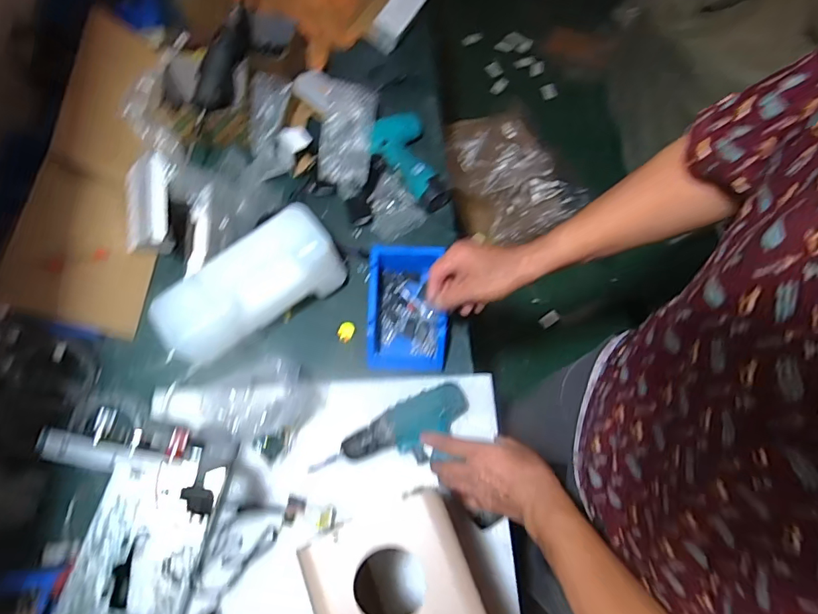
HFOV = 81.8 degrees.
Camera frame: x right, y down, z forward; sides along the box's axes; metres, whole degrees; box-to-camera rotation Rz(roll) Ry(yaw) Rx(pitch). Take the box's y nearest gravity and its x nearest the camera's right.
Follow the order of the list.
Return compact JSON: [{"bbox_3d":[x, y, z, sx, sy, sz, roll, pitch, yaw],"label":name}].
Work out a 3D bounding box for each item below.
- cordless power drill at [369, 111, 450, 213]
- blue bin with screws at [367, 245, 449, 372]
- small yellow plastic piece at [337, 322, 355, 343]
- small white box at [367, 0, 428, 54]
[{"bbox_3d":[-0.005,-0.257,0.858,0.110,0.061,0.196,-19,71,-9],"label":"cordless power drill"},{"bbox_3d":[-0.004,0.002,0.734,0.110,0.077,0.186,0,69,-2],"label":"blue bin with screws"},{"bbox_3d":[-0.099,0.039,0.741,0.023,0.015,0.031,27,71,8],"label":"small yellow plastic piece"},{"bbox_3d":[-0.021,-0.605,0.976,0.067,0.050,0.148,38,80,-19],"label":"small white box"}]

